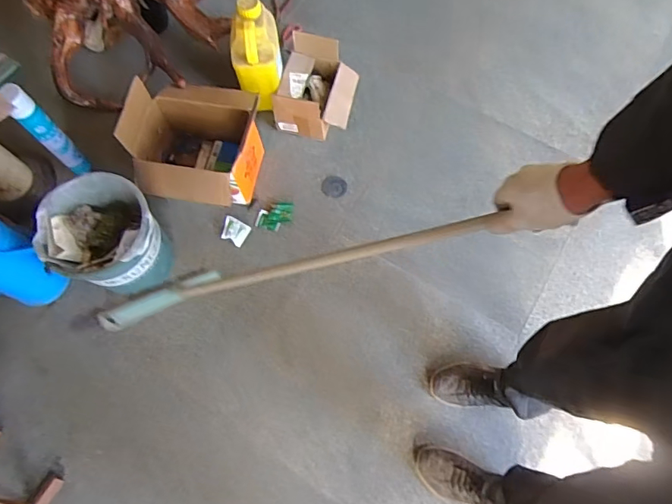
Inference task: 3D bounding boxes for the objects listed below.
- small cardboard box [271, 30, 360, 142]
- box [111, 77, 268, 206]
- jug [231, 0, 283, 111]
[{"bbox_3d":[-0.059,-0.507,1.477,0.233,0.165,0.278,11,71,5],"label":"small cardboard box"},{"bbox_3d":[-0.396,-0.304,1.358,0.335,0.222,0.333,6,70,4],"label":"box"},{"bbox_3d":[-0.234,-0.580,1.437,0.140,0.271,0.195,-10,70,-2],"label":"jug"}]

